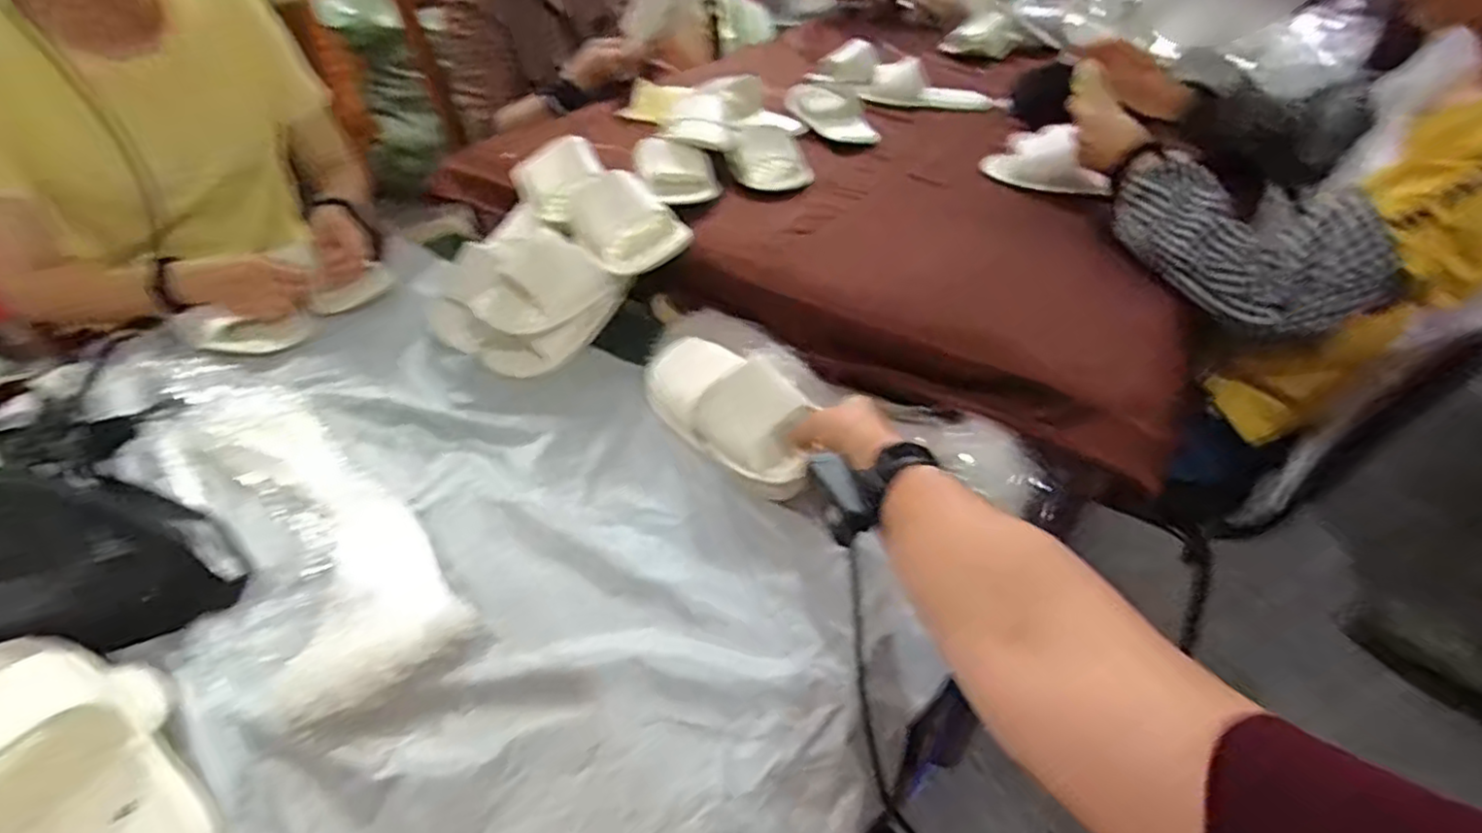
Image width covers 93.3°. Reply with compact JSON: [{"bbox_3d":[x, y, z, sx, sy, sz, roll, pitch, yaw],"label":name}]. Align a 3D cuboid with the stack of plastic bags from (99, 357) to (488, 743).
[{"bbox_3d":[-0.432,0.064,0.629,0.169,0.035,0.514,-32,53,-31],"label":"stack of plastic bags"}]

